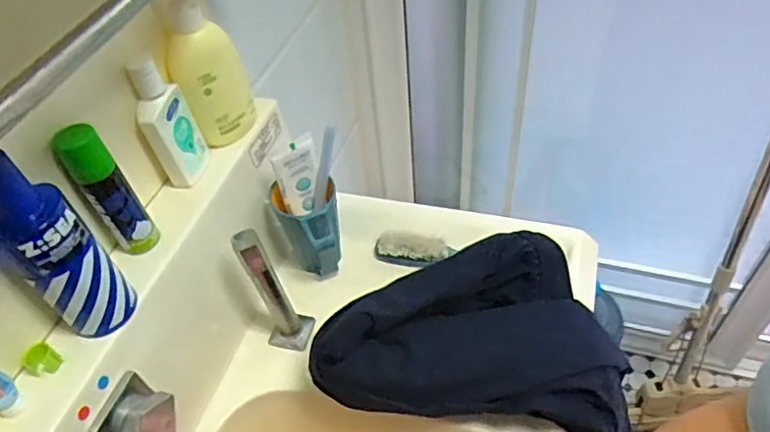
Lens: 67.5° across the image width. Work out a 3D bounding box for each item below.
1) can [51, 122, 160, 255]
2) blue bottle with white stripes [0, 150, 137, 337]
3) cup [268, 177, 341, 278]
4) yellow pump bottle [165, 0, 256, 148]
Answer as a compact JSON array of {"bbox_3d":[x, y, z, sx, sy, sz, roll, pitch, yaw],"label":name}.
[{"bbox_3d":[-0.231,-0.019,0.485,0.031,0.122,0.034,-3,47,3],"label":"can"},{"bbox_3d":[-0.242,0.027,0.420,0.041,0.157,0.058,30,57,29],"label":"blue bottle with white stripes"},{"bbox_3d":[-0.081,0.026,0.660,0.072,0.113,0.077,-3,47,3],"label":"cup"},{"bbox_3d":[-0.174,-0.144,0.570,0.070,0.146,0.035,-26,50,-18],"label":"yellow pump bottle"}]

